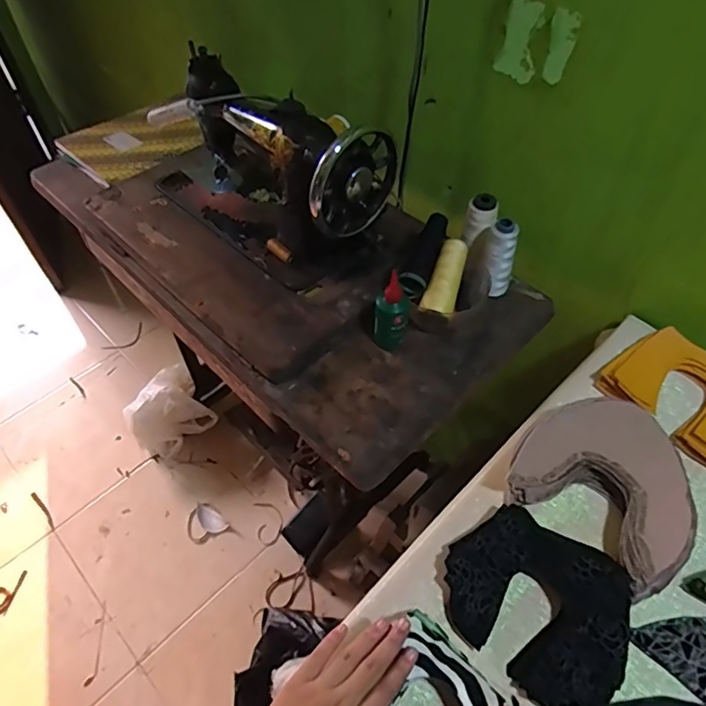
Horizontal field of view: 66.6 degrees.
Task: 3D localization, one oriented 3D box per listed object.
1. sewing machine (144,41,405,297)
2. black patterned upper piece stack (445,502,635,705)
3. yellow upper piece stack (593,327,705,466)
[{"bbox_3d":[-0.122,-0.266,0.760,0.356,0.206,0.149,37,60,26],"label":"sewing machine"},{"bbox_3d":[0.168,0.227,0.495,0.160,0.025,0.137,28,57,21],"label":"black patterned upper piece stack"},{"bbox_3d":[0.392,0.046,0.625,0.135,0.023,0.168,-36,59,-25],"label":"yellow upper piece stack"}]

